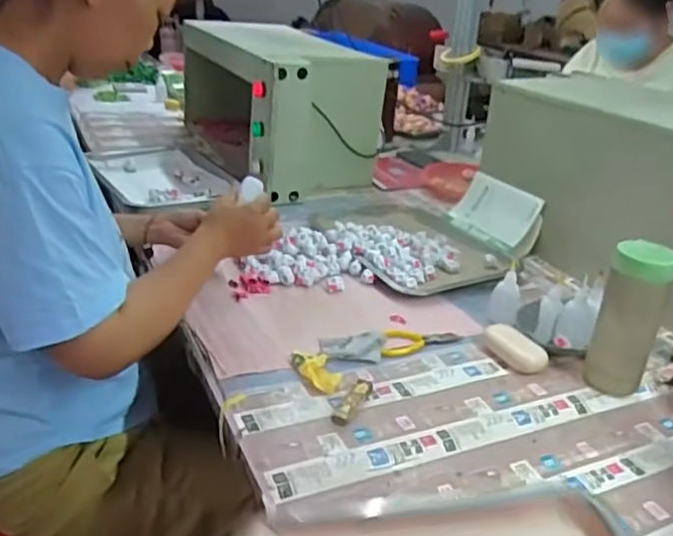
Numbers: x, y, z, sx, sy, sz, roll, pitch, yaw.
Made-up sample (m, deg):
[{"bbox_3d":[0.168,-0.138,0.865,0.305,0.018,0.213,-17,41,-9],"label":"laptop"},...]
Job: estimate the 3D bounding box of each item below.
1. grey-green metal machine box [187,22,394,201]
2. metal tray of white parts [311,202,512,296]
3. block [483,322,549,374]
[{"bbox_3d":[-0.133,-0.402,1.548,0.321,0.264,0.583,-7,28,-25],"label":"grey-green metal machine box"},{"bbox_3d":[0.123,-0.053,1.181,0.274,0.035,0.393,-7,28,-24],"label":"metal tray of white parts"},{"bbox_3d":[0.237,0.105,0.868,0.044,0.028,0.089,-12,30,-32],"label":"block"}]

